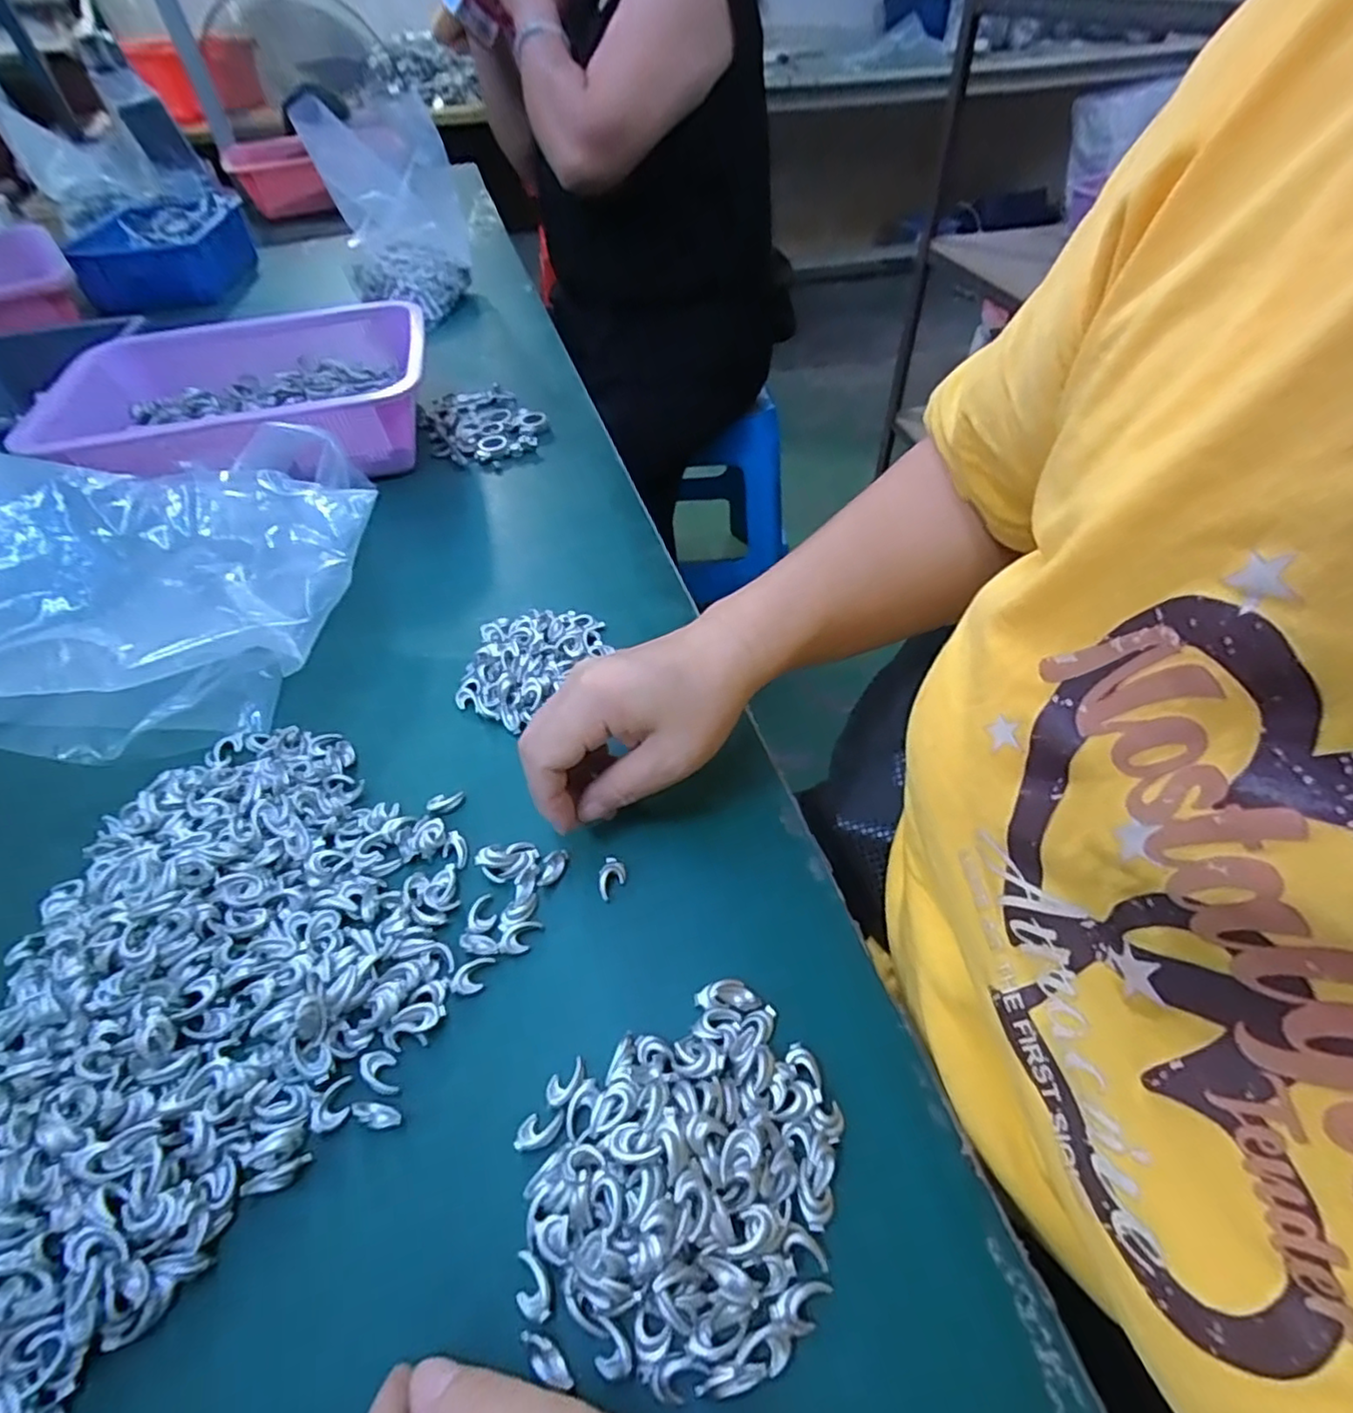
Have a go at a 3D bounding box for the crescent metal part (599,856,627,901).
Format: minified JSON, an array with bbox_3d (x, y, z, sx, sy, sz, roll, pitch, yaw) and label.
[{"bbox_3d":[-0.031,0.082,0.317,0.013,0.005,0.020,-8,49,-5],"label":"crescent metal part"}]

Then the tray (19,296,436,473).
[{"bbox_3d":[-0.385,-0.265,0.586,0.310,0.076,0.233,-15,50,-9],"label":"tray"}]

